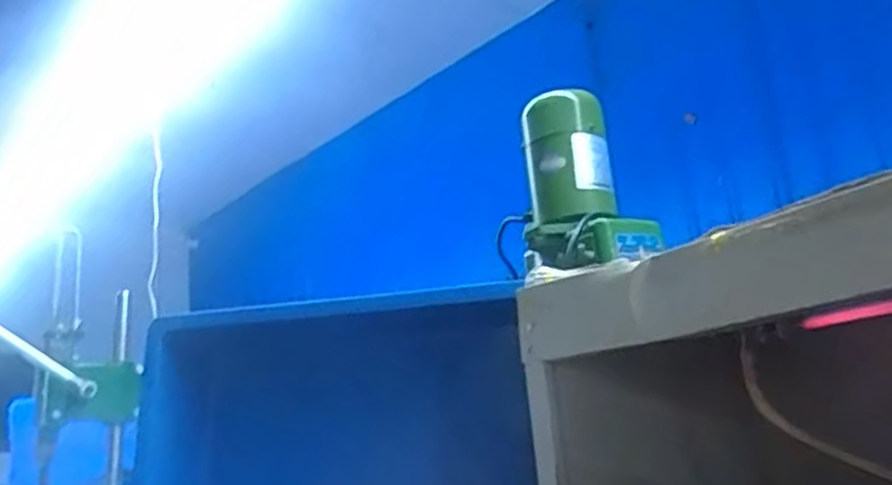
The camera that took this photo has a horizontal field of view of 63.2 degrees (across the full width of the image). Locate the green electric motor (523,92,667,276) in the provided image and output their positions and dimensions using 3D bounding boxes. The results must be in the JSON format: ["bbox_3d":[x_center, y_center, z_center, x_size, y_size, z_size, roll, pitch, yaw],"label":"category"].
[{"bbox_3d":[0.171,-0.076,0.878,0.111,0.236,0.167,10,-21,-44],"label":"green electric motor"}]

